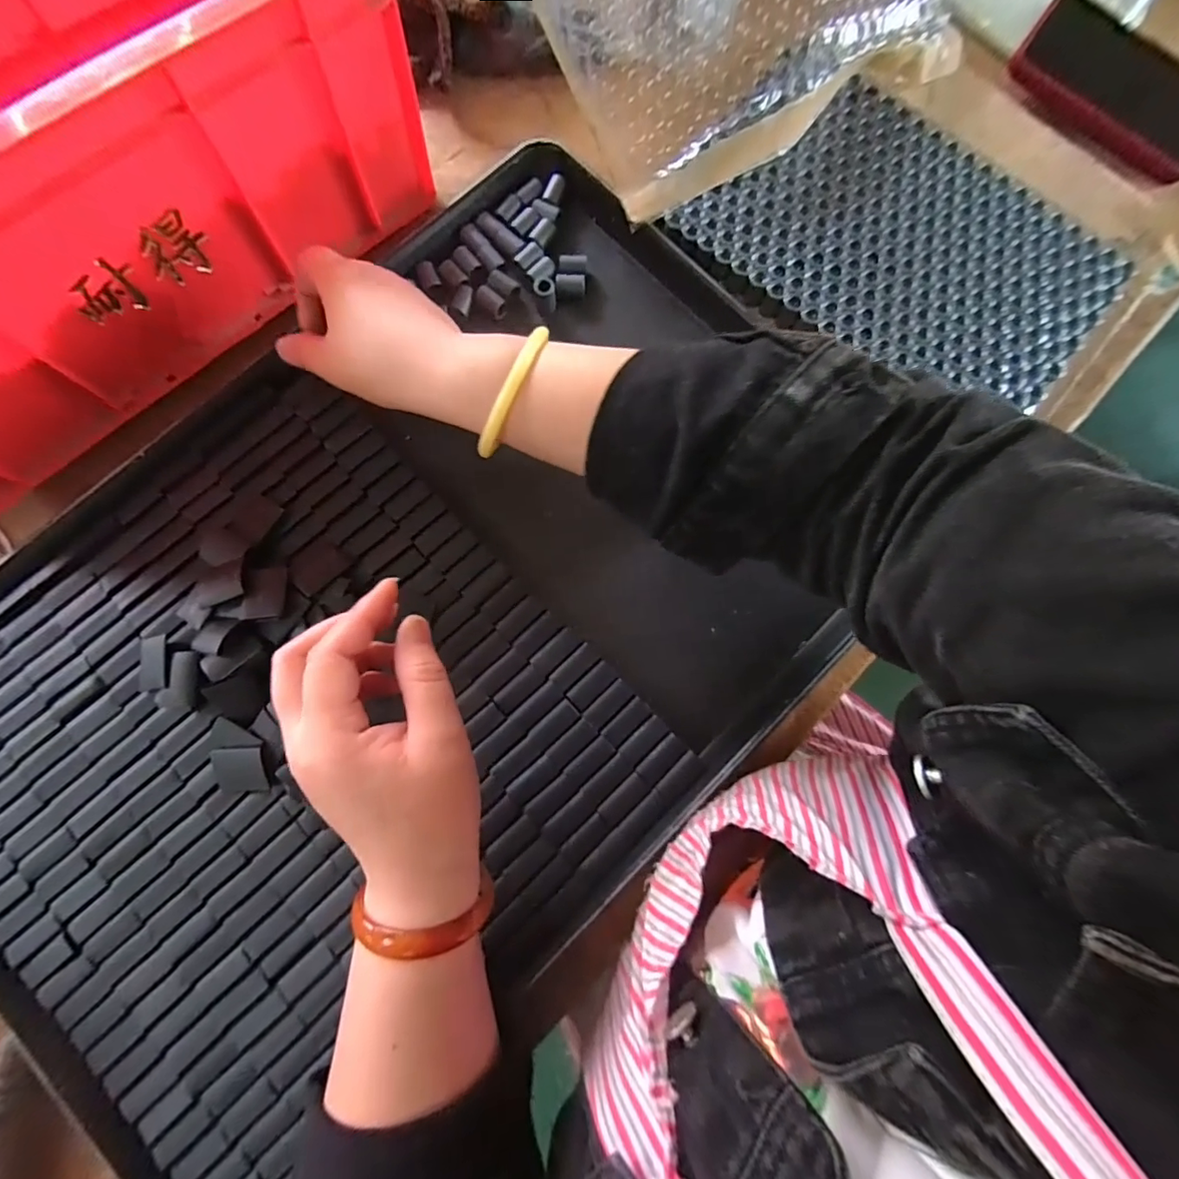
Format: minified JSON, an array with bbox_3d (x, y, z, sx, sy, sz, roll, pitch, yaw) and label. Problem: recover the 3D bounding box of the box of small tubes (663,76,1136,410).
[{"bbox_3d":[0.218,-0.234,0.371,0.269,0.036,0.187,40,84,4],"label":"box of small tubes"}]

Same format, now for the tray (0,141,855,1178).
[{"bbox_3d":[-0.108,0.020,0.320,0.575,0.031,0.385,-43,86,-6],"label":"tray"}]

